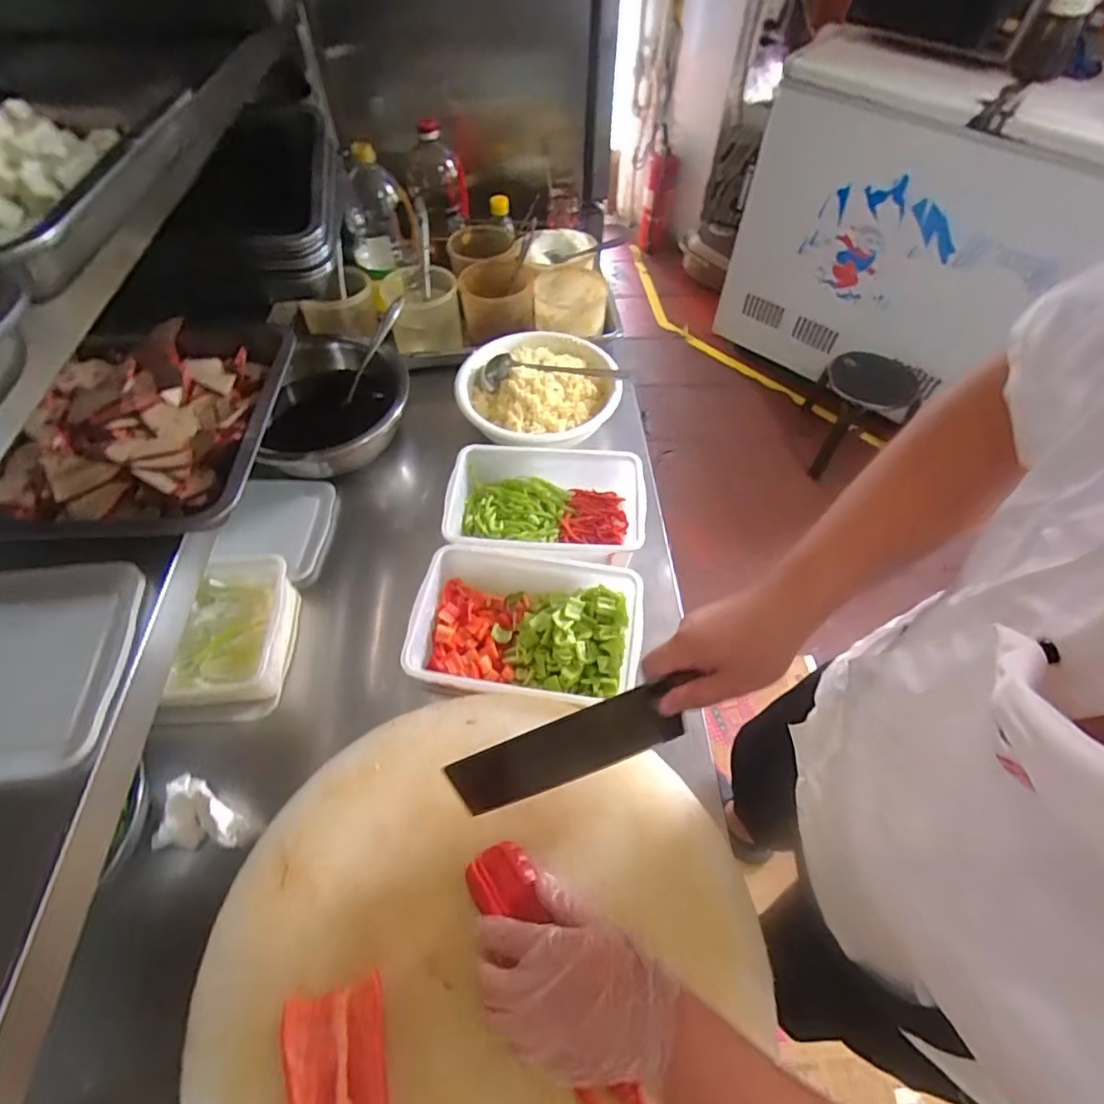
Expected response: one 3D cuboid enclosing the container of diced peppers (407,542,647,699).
[{"bbox_3d":[-0.027,0.086,0.656,0.261,0.080,0.183,7,57,5],"label":"container of diced peppers"}]

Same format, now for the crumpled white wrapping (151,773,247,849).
[{"bbox_3d":[-0.363,0.267,0.574,0.095,0.037,0.069,-1,56,0],"label":"crumpled white wrapping"}]

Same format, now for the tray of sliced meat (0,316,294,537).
[{"bbox_3d":[-0.404,-0.133,0.555,0.242,0.051,0.295,-3,56,-2],"label":"tray of sliced meat"}]

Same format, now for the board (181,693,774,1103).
[{"bbox_3d":[-0.056,0.342,0.453,0.441,0.038,0.449,0,56,0],"label":"board"}]

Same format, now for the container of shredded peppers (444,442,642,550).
[{"bbox_3d":[-0.008,-0.060,0.767,0.263,0.080,0.180,0,56,1],"label":"container of shredded peppers"}]

